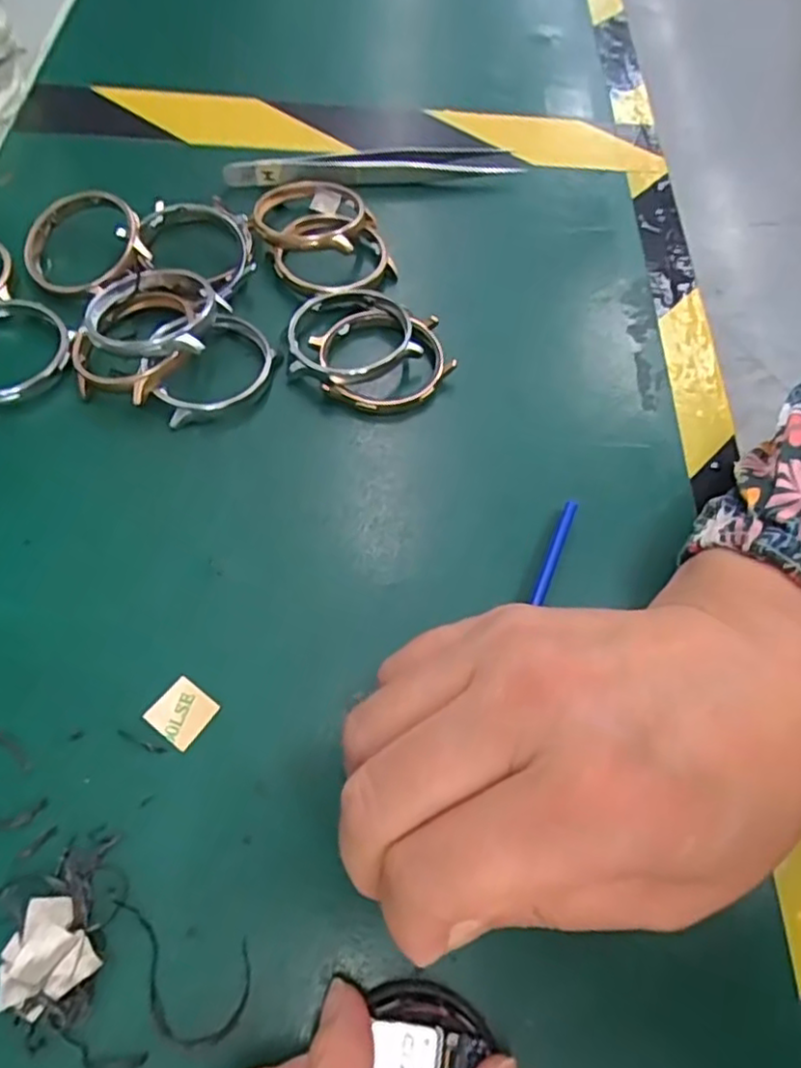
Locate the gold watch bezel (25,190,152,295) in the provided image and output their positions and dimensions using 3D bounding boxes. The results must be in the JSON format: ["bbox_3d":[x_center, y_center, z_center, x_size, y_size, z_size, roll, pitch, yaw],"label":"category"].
[{"bbox_3d":[-0.122,-0.112,0.264,0.045,0.008,0.045,-1,79,8],"label":"gold watch bezel"}]

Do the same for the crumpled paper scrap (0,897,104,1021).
[{"bbox_3d":[-0.082,0.095,0.154,0.019,0.004,0.023,-25,48,-37],"label":"crumpled paper scrap"}]

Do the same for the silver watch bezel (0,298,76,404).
[{"bbox_3d":[-0.144,-0.065,0.243,0.043,0.009,0.046,35,65,14],"label":"silver watch bezel"}]

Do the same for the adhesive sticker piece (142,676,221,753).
[{"bbox_3d":[-0.061,0.050,0.191,0.016,0.004,0.015,33,66,15],"label":"adhesive sticker piece"}]

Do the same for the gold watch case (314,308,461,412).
[{"bbox_3d":[-0.007,-0.064,0.253,0.048,0.011,0.045,-12,63,-10],"label":"gold watch case"}]

